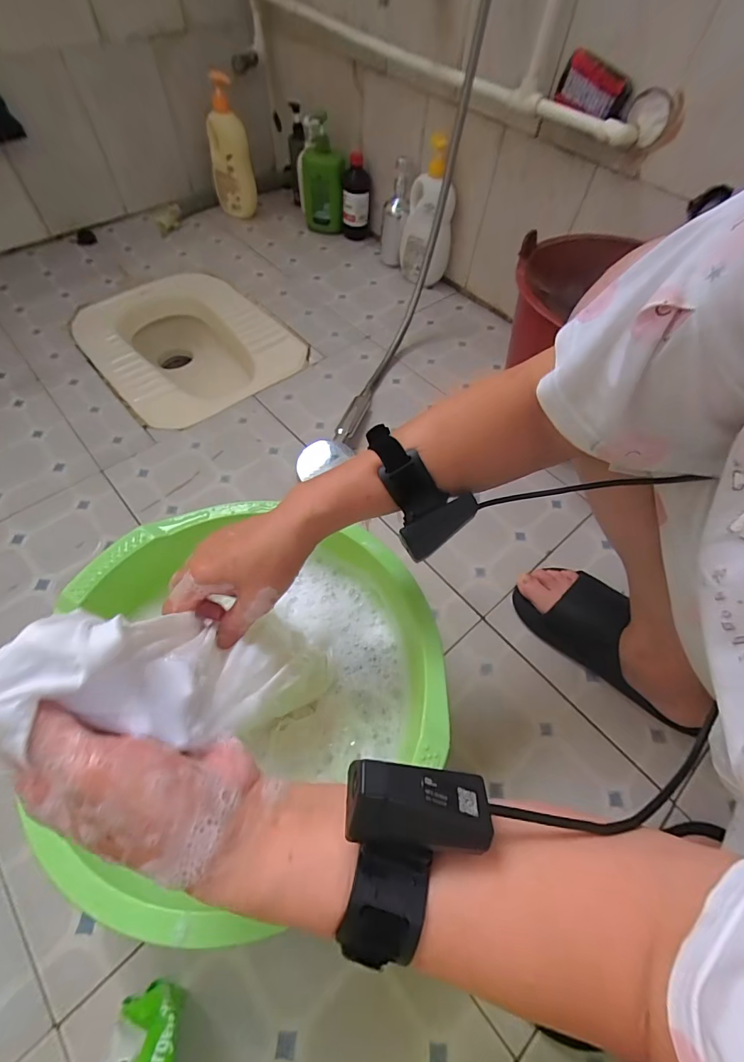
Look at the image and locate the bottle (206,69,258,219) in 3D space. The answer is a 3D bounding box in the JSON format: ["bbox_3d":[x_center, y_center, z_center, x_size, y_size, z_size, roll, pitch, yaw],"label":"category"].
[{"bbox_3d":[-0.353,-0.933,1.039,0.102,0.269,0.117,-10,60,-9],"label":"bottle"}]

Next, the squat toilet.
[{"bbox_3d":[-0.400,-0.375,0.961,0.366,0.184,0.449,-38,68,-23],"label":"squat toilet"}]

